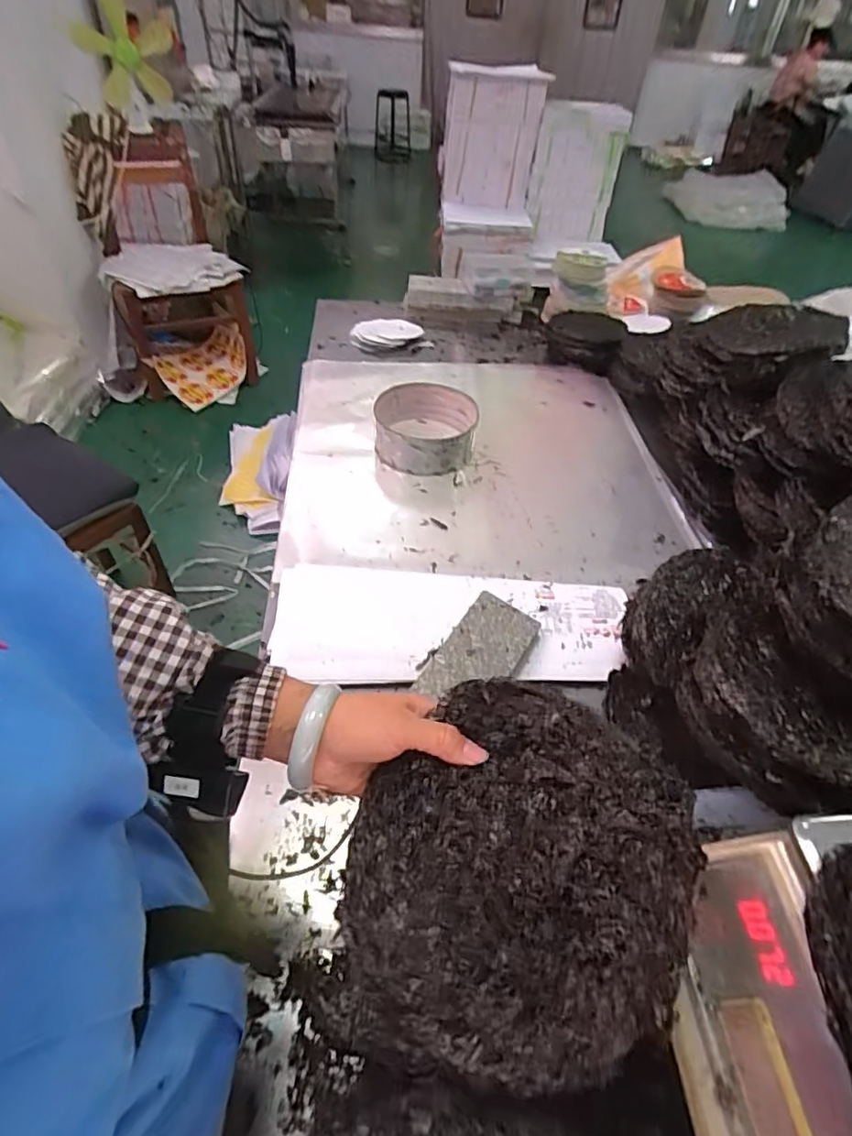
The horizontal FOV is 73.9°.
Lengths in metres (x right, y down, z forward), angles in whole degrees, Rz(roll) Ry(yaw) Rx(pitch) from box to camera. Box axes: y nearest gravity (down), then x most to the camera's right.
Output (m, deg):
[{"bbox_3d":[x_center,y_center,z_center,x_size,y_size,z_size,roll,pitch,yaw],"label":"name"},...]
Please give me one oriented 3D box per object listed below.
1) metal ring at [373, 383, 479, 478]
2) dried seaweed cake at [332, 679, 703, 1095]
[{"bbox_3d":[0.001,-0.282,1.127,0.192,0.086,0.191,2,46,-2],"label":"metal ring"},{"bbox_3d":[0.056,0.176,0.337,0.196,0.021,0.200,9,62,6],"label":"dried seaweed cake"}]

